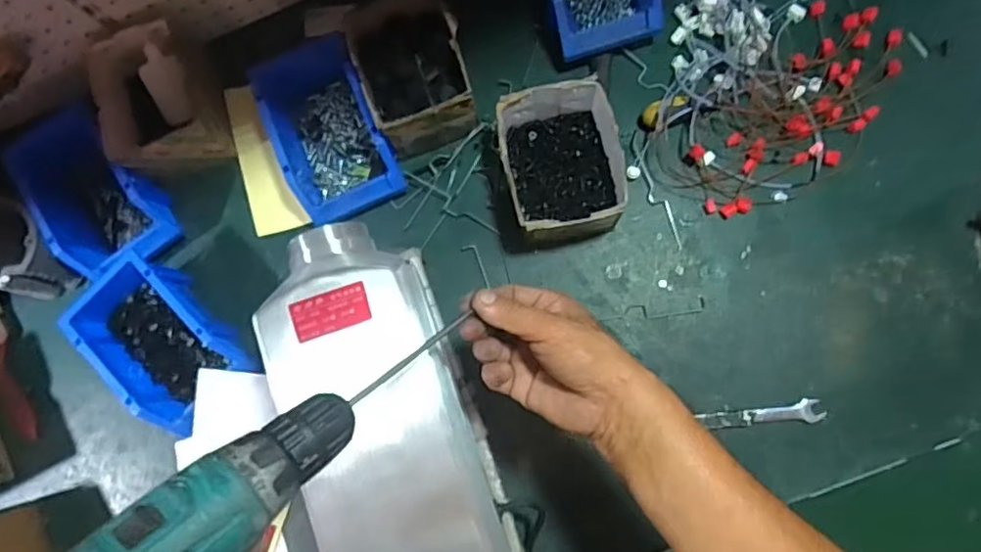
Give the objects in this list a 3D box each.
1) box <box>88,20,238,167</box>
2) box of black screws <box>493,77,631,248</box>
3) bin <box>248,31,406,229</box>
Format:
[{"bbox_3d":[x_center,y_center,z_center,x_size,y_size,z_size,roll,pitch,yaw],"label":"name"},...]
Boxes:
[{"bbox_3d":[-0.373,-0.201,0.693,0.105,0.081,0.146,-16,80,3],"label":"box"},{"bbox_3d":[0.075,-0.118,0.650,0.109,0.096,0.148,-13,83,2],"label":"box of black screws"},{"bbox_3d":[-0.187,-0.174,0.686,0.117,0.072,0.211,-23,82,1],"label":"bin"}]

